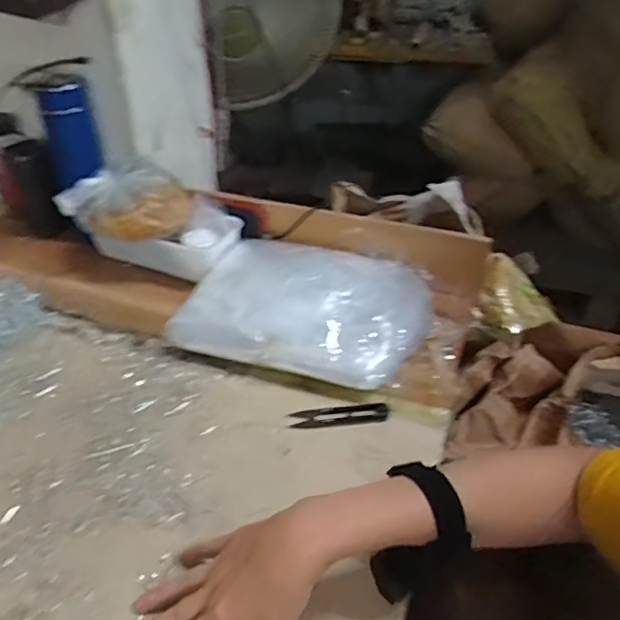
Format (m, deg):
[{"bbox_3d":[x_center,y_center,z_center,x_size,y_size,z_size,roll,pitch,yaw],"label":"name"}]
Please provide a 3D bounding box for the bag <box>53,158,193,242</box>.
[{"bbox_3d":[-0.226,-0.141,0.744,0.147,0.070,0.089,6,39,8],"label":"bag"}]

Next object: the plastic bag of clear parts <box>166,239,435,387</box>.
[{"bbox_3d":[0.000,-0.006,0.696,0.272,0.071,0.188,13,40,14],"label":"plastic bag of clear parts"}]

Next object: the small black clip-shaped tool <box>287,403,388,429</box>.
[{"bbox_3d":[0.030,0.108,0.595,0.097,0.011,0.023,-1,39,-3],"label":"small black clip-shaped tool"}]

